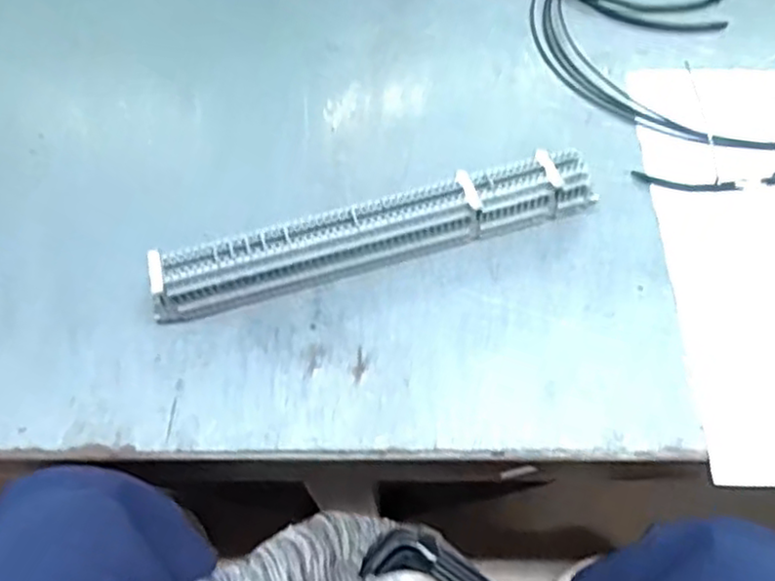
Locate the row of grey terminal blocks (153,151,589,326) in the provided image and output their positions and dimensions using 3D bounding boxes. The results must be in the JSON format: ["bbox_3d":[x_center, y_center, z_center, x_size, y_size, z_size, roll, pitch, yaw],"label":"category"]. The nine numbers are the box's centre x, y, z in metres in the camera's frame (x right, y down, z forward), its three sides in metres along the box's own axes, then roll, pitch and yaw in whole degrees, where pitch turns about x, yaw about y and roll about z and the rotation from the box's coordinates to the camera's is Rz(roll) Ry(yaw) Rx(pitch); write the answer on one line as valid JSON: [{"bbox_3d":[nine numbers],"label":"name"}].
[{"bbox_3d":[-0.008,-0.047,0.587,0.367,0.064,0.038,-16,59,-6],"label":"row of grey terminal blocks"}]

